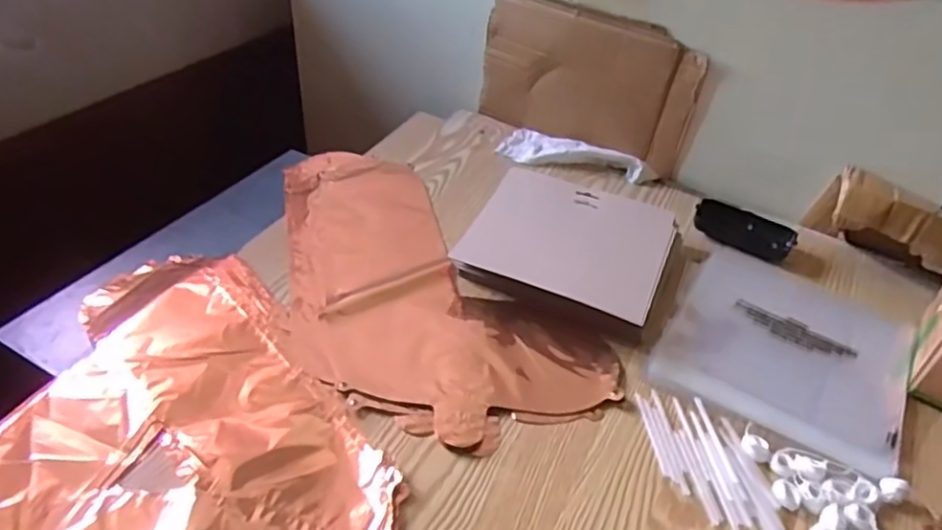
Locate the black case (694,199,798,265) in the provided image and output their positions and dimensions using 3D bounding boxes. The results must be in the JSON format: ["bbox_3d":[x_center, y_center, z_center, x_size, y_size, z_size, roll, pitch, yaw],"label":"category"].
[{"bbox_3d":[0.311,-0.041,0.728,0.108,0.024,0.054,20,43,17],"label":"black case"}]

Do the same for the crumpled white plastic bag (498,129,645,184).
[{"bbox_3d":[0.123,-0.139,0.815,0.176,0.022,0.067,24,44,21],"label":"crumpled white plastic bag"}]

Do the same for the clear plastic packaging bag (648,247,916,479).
[{"bbox_3d":[0.304,0.075,0.612,0.204,0.007,0.222,25,44,22],"label":"clear plastic packaging bag"}]

